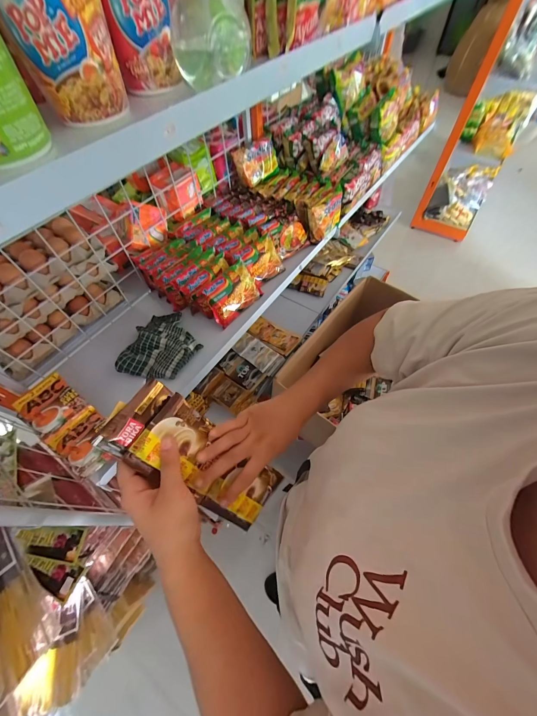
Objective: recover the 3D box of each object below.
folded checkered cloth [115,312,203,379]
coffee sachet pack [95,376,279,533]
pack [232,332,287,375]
[{"bbox_3d":[-0.223,-0.033,0.606,0.137,0.037,0.176,14,60,11],"label":"folded checkered cloth"},{"bbox_3d":[-0.079,0.130,0.345,0.027,0.233,0.085,-3,46,51],"label":"coffee sachet pack"},{"bbox_3d":[-0.035,-0.018,0.990,0.167,0.048,0.096,35,66,21],"label":"pack"}]

